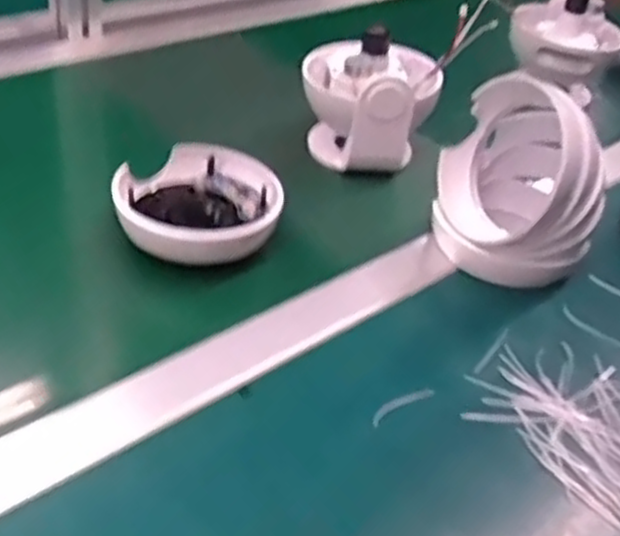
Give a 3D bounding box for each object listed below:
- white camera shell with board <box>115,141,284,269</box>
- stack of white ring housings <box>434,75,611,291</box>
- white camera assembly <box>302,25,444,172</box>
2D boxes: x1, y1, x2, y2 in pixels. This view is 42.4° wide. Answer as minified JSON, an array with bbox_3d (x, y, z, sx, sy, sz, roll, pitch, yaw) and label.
[{"bbox_3d":[-0.081,-0.046,0.578,0.105,0.038,0.115,6,35,-4],"label":"white camera shell with board"},{"bbox_3d":[0.155,-0.066,0.588,0.114,0.139,0.107,16,35,11],"label":"stack of white ring housings"},{"bbox_3d":[0.052,-0.147,0.693,0.110,0.106,0.108,11,35,3],"label":"white camera assembly"}]

